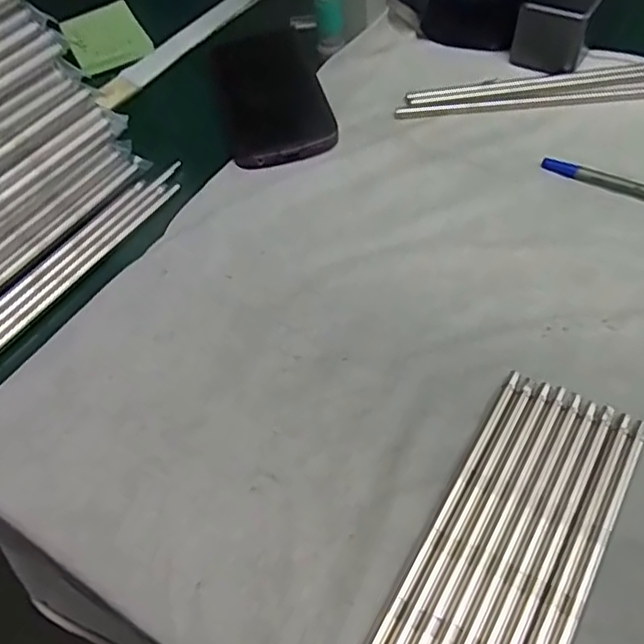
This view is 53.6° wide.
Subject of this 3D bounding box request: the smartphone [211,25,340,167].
[{"bbox_3d":[-0.043,-0.187,0.509,0.079,0.006,0.182,-13,53,-4],"label":"smartphone"}]

